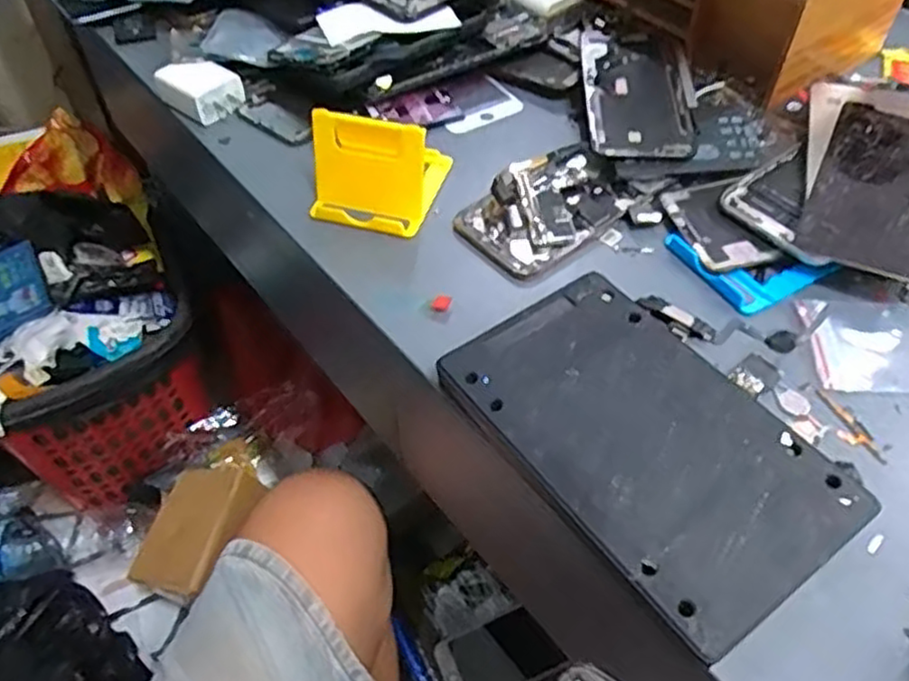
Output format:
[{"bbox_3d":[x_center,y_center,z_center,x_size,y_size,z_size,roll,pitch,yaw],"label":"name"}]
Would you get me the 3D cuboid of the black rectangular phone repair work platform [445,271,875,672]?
[{"bbox_3d":[0.087,0.044,0.335,0.109,0.015,0.176,-32,57,-19],"label":"black rectangular phone repair work platform"}]

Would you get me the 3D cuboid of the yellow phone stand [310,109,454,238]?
[{"bbox_3d":[-0.047,-0.116,0.444,0.072,0.052,0.079,11,53,12],"label":"yellow phone stand"}]

